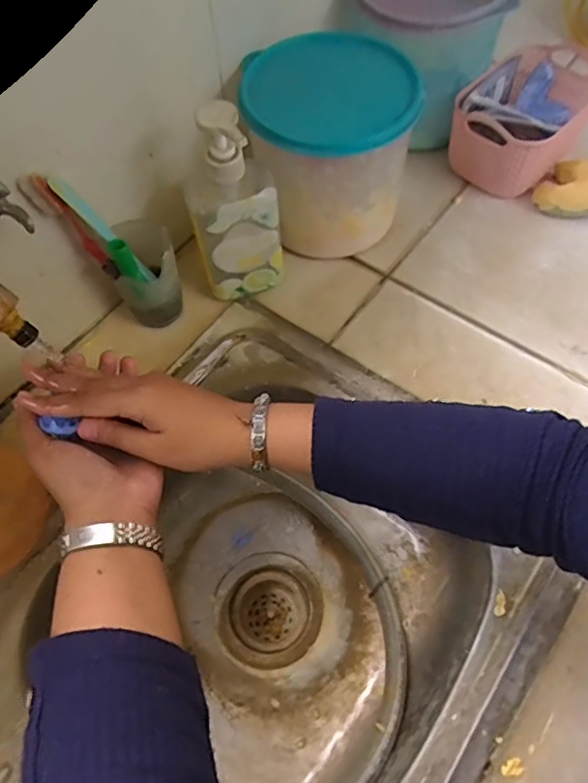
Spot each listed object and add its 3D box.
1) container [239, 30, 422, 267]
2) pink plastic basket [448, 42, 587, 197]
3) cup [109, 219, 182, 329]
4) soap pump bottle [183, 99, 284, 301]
[{"bbox_3d":[0.035,-0.242,0.572,0.161,0.155,0.149,-1,62,1],"label":"container"},{"bbox_3d":[0.266,-0.322,0.648,0.112,0.086,0.199,35,68,18],"label":"pink plastic basket"},{"bbox_3d":[-0.139,-0.107,0.538,0.057,0.105,0.057,-1,62,1],"label":"cup"},{"bbox_3d":[-0.055,-0.166,0.515,0.082,0.192,0.062,-10,62,-3],"label":"soap pump bottle"}]

